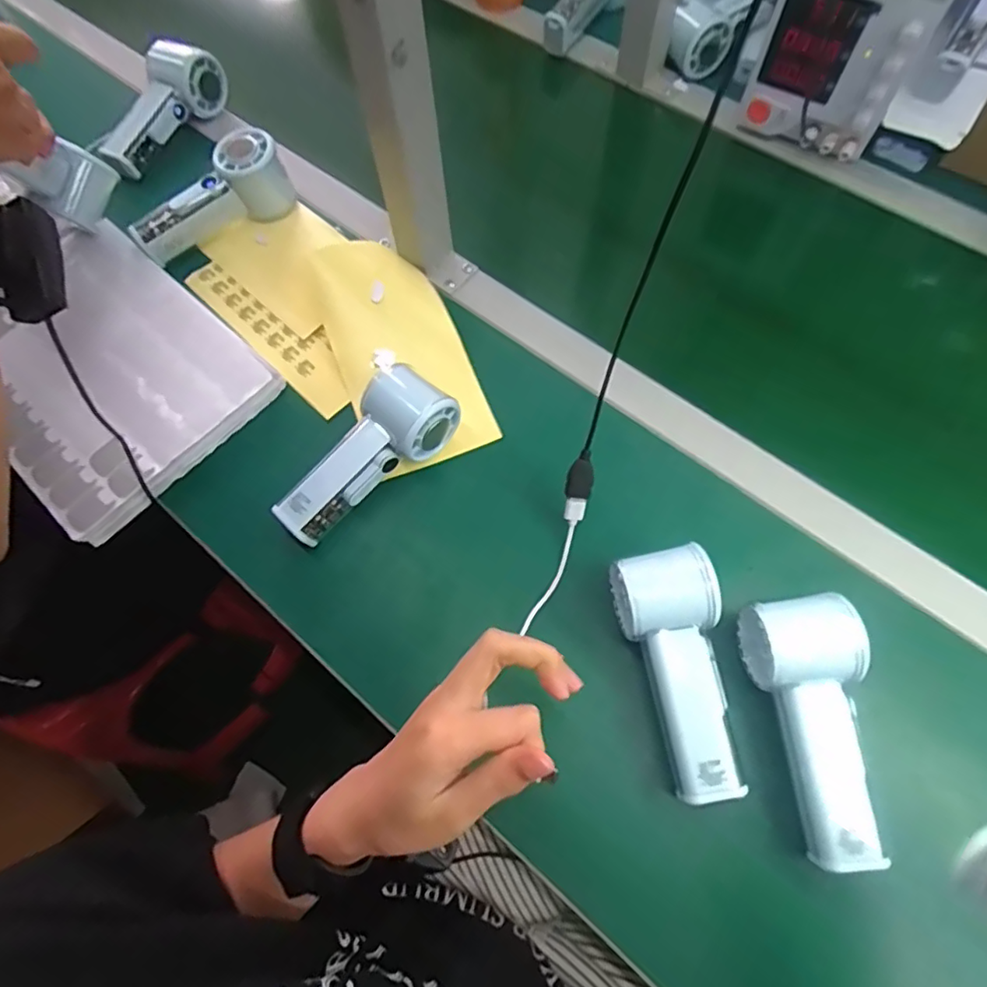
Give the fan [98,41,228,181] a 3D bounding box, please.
[{"bbox_3d":[-0.336,-0.390,0.582,0.045,0.060,0.156,33,84,15],"label":"fan"}]

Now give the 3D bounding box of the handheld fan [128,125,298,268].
[{"bbox_3d":[-0.261,-0.273,0.529,0.146,0.063,0.044,-31,69,-11],"label":"handheld fan"}]

